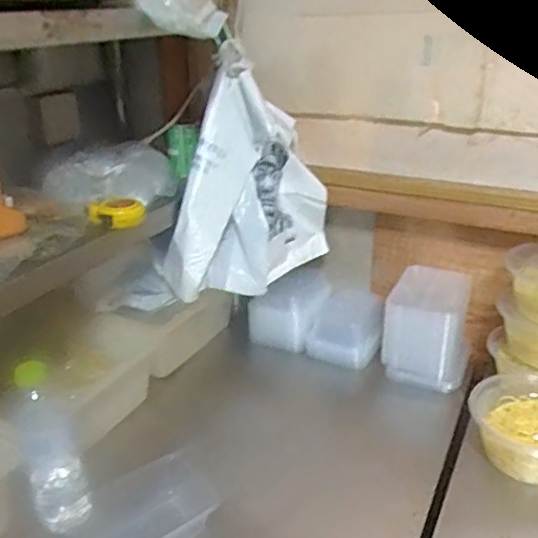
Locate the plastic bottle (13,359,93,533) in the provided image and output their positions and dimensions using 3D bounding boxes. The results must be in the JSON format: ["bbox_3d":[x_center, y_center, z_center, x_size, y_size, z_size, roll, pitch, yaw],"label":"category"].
[{"bbox_3d":[-0.264,0.212,0.692,0.060,0.199,0.069,-14,28,-20],"label":"plastic bottle"}]

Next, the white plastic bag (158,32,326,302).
[{"bbox_3d":[-0.051,-0.157,1.012,0.306,0.378,0.105,-22,32,-33],"label":"white plastic bag"}]

